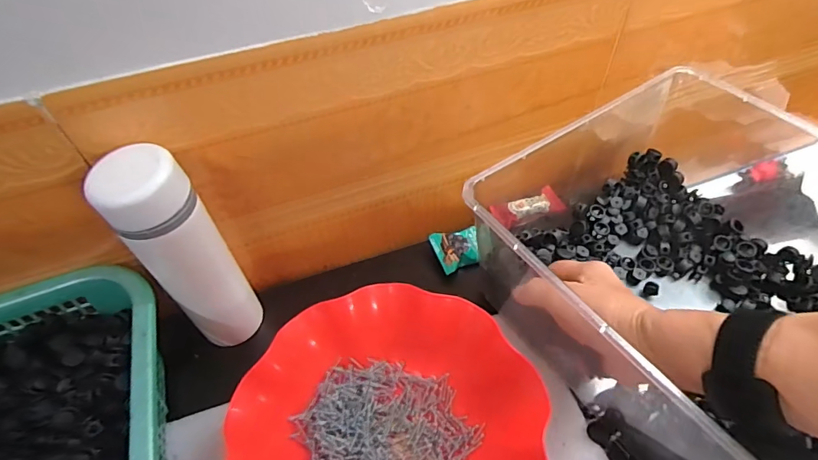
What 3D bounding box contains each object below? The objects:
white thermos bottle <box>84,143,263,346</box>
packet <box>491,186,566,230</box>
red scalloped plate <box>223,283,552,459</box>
[{"bbox_3d":[-0.179,0.024,0.375,0.059,0.201,0.049,-37,59,-24],"label":"white thermos bottle"},{"bbox_3d":[0.136,-0.028,0.527,0.078,0.015,0.034,-16,53,-9],"label":"packet"},{"bbox_3d":[-0.015,0.155,0.346,0.216,0.063,0.216,-1,52,2],"label":"red scalloped plate"}]

